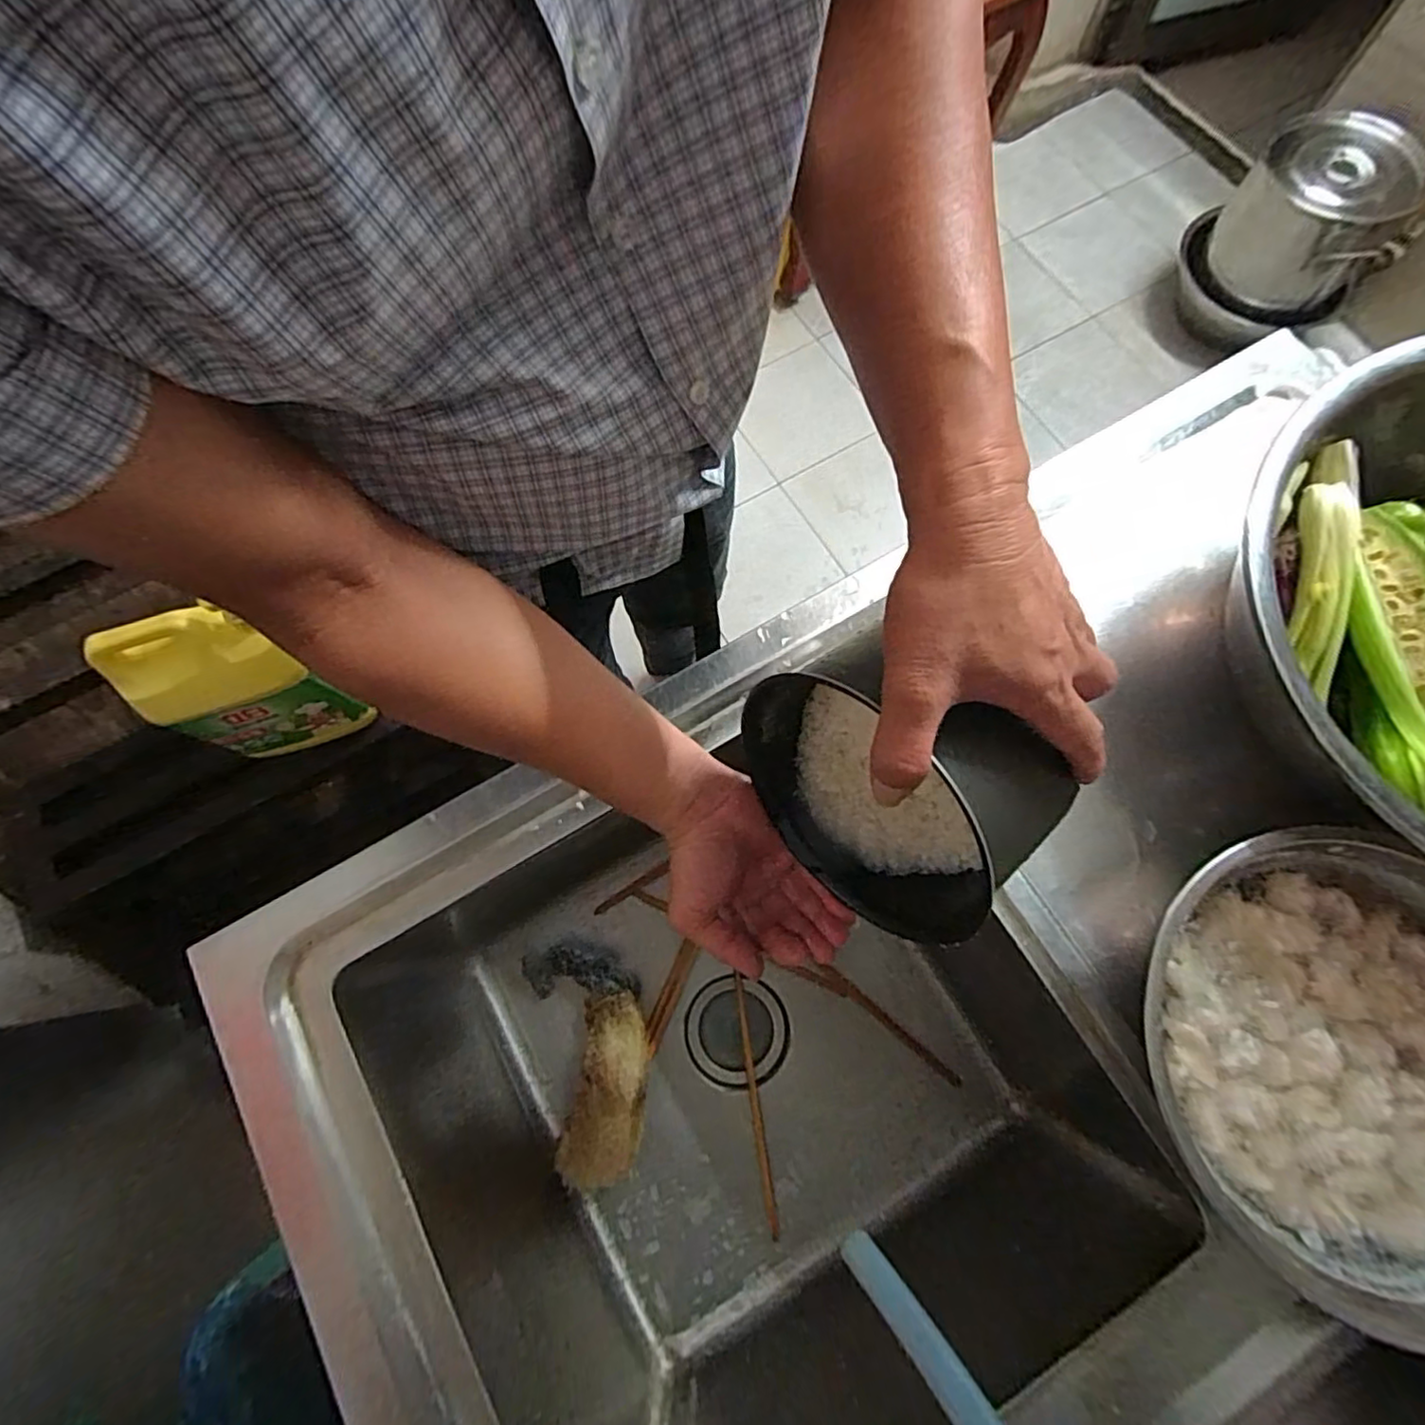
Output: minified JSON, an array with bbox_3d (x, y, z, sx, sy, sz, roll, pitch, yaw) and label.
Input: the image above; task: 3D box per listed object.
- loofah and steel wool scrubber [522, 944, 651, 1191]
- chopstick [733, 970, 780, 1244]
[{"bbox_3d":[-0.127,0.365,0.691,0.115,0.053,0.228,-16,74,-3],"label":"loofah and steel wool scrubber"},{"bbox_3d":[0.045,0.419,0.701,0.011,0.015,0.248,-9,74,-1],"label":"chopstick"}]

